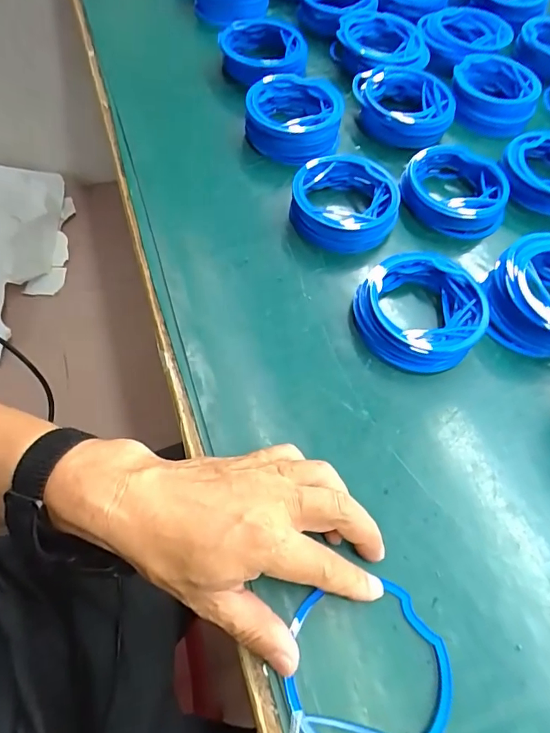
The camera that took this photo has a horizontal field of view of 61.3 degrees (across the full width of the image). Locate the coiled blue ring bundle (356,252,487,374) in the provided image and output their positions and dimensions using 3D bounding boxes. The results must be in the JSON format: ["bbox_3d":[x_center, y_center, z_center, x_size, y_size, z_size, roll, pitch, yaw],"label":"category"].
[{"bbox_3d":[0.116,-0.045,0.373,0.098,0.027,0.096,5,60,-1],"label":"coiled blue ring bundle"}]

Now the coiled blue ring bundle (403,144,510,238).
[{"bbox_3d":[0.170,-0.172,0.446,0.092,0.033,0.083,1,60,-3],"label":"coiled blue ring bundle"}]

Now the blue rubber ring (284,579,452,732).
[{"bbox_3d":[0.053,0.173,0.262,0.094,0.007,0.087,2,60,-3],"label":"blue rubber ring"}]

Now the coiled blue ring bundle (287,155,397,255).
[{"bbox_3d":[0.063,-0.153,0.425,0.094,0.035,0.097,4,60,-1],"label":"coiled blue ring bundle"}]

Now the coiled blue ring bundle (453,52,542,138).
[{"bbox_3d":[0.246,-0.307,0.529,0.095,0.037,0.112,17,61,6],"label":"coiled blue ring bundle"}]

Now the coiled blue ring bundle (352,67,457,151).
[{"bbox_3d":[0.137,-0.281,0.501,0.109,0.038,0.084,30,63,13],"label":"coiled blue ring bundle"}]

